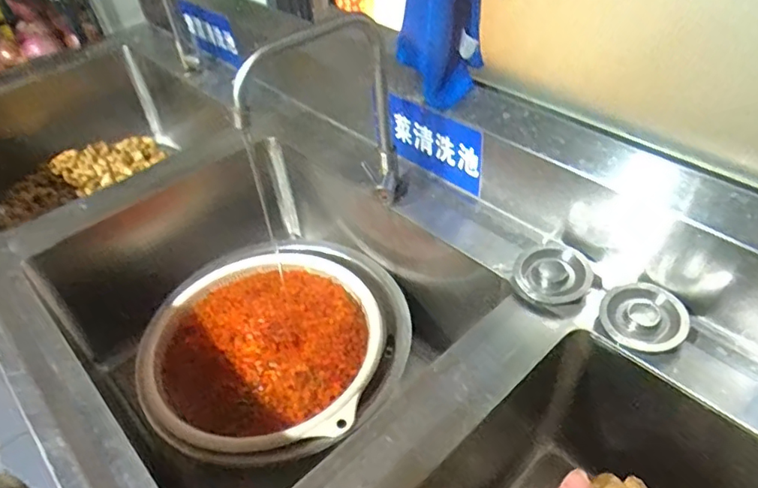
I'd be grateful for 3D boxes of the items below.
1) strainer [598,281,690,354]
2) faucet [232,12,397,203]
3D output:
[{"bbox_3d":[0.272,0.075,0.563,0.075,0.018,0.077,-28,58,9],"label":"strainer"},{"bbox_3d":[-0.063,-0.129,0.626,0.201,0.246,0.036,-27,48,-23],"label":"faucet"}]

